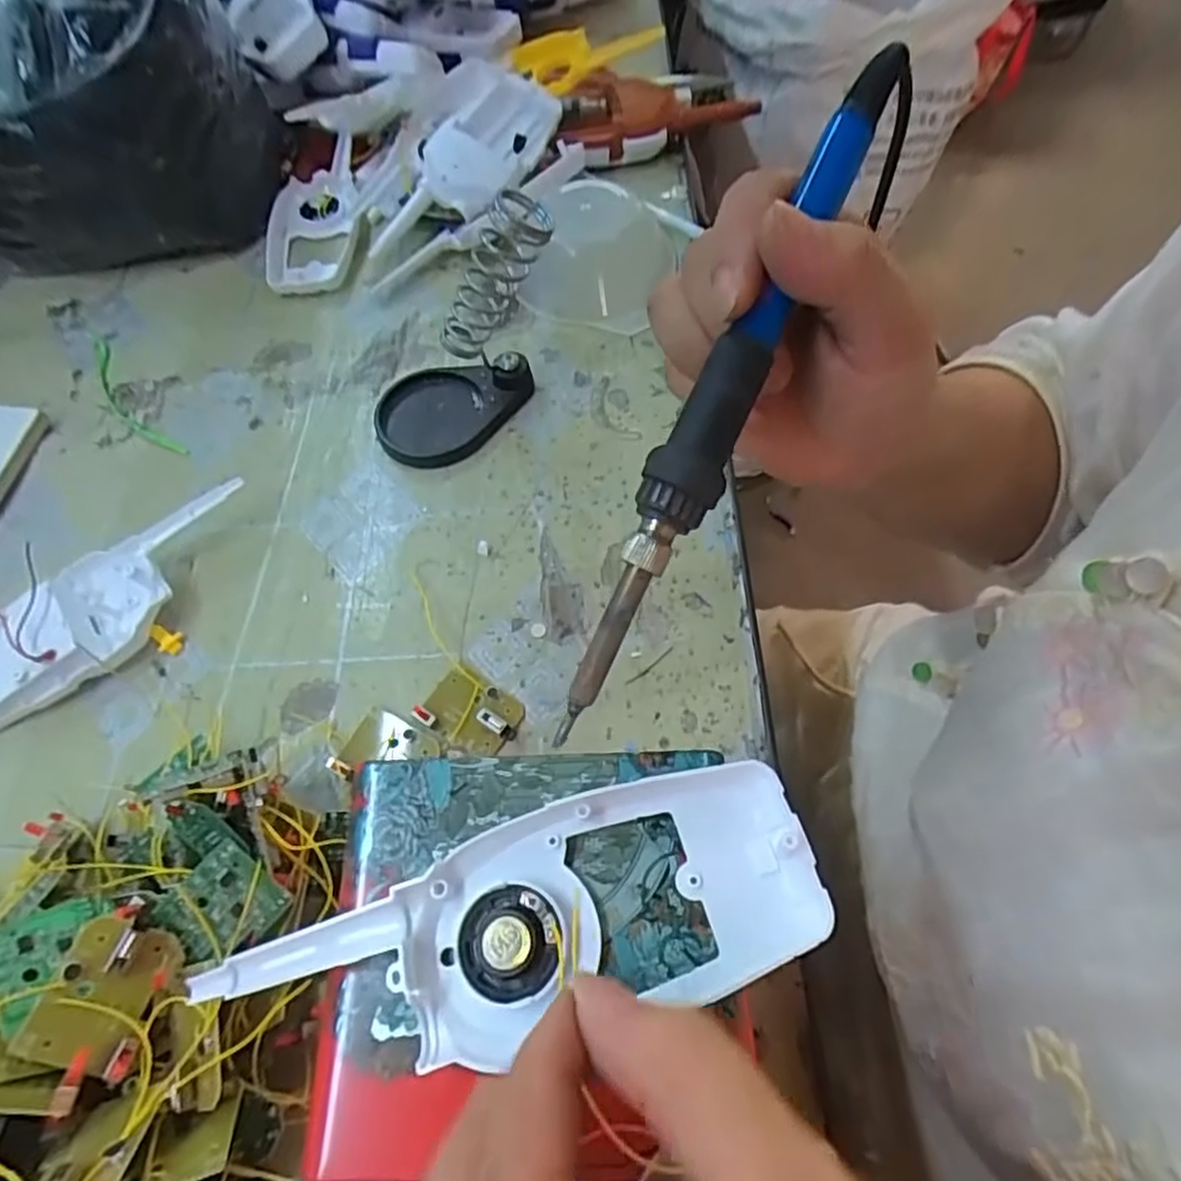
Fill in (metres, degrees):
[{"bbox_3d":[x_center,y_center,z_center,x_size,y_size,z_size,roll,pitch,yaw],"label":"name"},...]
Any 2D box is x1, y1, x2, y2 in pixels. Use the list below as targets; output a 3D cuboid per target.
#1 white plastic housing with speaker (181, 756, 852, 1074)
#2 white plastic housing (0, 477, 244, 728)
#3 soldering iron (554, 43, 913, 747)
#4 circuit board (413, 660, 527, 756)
[{"bbox_3d":[-0.020,0.091,0.190,0.161,0.015,0.055,-14,61,-1],"label":"white plastic housing with speaker"},{"bbox_3d":[-0.241,0.006,0.350,0.152,0.027,0.063,-29,63,-11],"label":"white plastic housing"},{"bbox_3d":[0.039,-0.054,0.190,0.022,0.015,0.206,27,92,18],"label":"soldering iron"},{"bbox_3d":[-0.056,0.058,0.322,0.044,0.007,0.036,28,67,18],"label":"circuit board"}]

